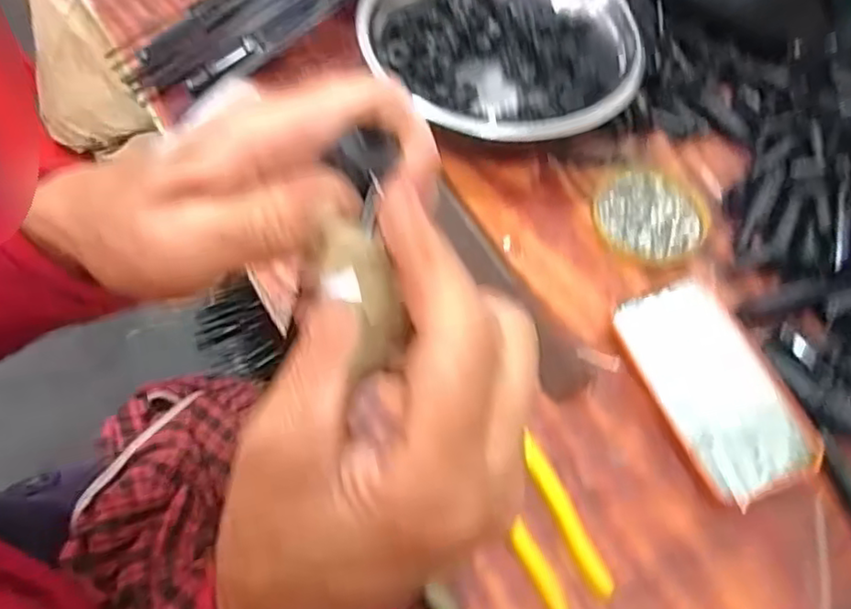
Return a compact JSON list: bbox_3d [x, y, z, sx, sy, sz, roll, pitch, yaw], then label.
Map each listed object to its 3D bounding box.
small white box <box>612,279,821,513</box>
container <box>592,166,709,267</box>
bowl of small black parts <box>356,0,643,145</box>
[{"bbox_3d":[0.185,0.051,0.417,0.071,0.010,0.138,-20,64,-11],"label":"small white box"},{"bbox_3d":[0.171,-0.069,0.493,0.086,0.017,0.087,1,62,-1],"label":"container"},{"bbox_3d":[0.060,-0.212,0.528,0.196,0.068,0.224,-20,64,-11],"label":"bowl of small black parts"}]

